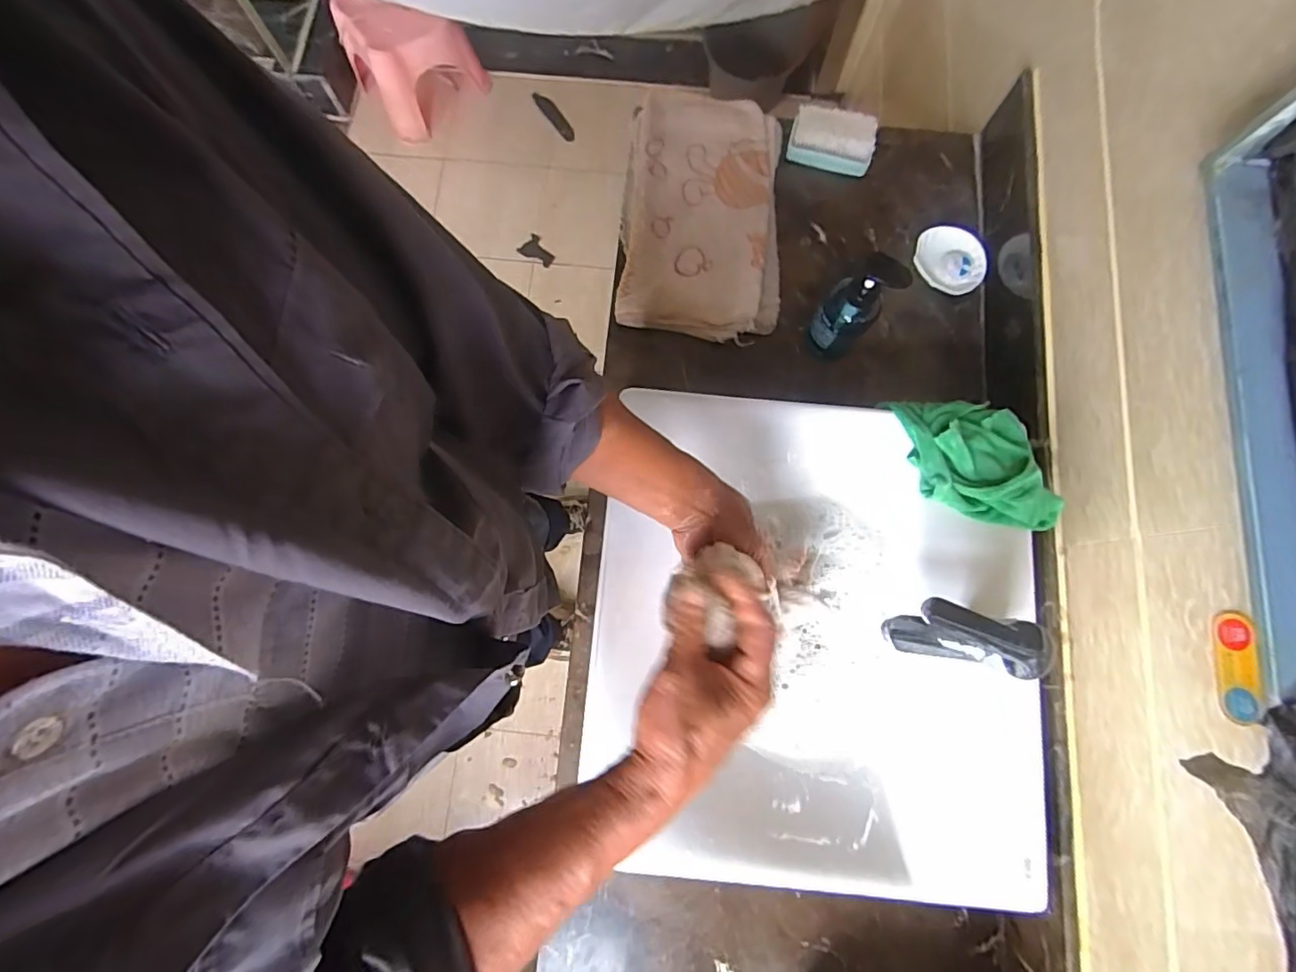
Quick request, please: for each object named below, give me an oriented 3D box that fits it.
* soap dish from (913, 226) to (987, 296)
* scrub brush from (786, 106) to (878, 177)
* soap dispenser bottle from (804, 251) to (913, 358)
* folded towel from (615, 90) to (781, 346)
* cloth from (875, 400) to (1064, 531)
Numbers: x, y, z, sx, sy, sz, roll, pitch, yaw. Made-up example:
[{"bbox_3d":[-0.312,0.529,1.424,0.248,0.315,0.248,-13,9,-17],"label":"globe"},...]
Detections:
[{"bbox_3d":[0.442,-0.335,0.825,0.099,0.027,0.107,0,79,0],"label":"soap dish"},{"bbox_3d":[0.287,-0.540,0.865,0.129,0.058,0.070,15,79,3],"label":"scrub brush"},{"bbox_3d":[0.256,-0.220,0.718,0.068,0.182,0.060,42,82,8],"label":"soap dispenser bottle"},{"bbox_3d":[0.080,-0.416,0.824,0.228,0.053,0.425,4,79,1],"label":"folded towel"},{"bbox_3d":[0.347,-0.028,0.592,0.127,0.048,0.162,-9,79,-2],"label":"cloth"}]

